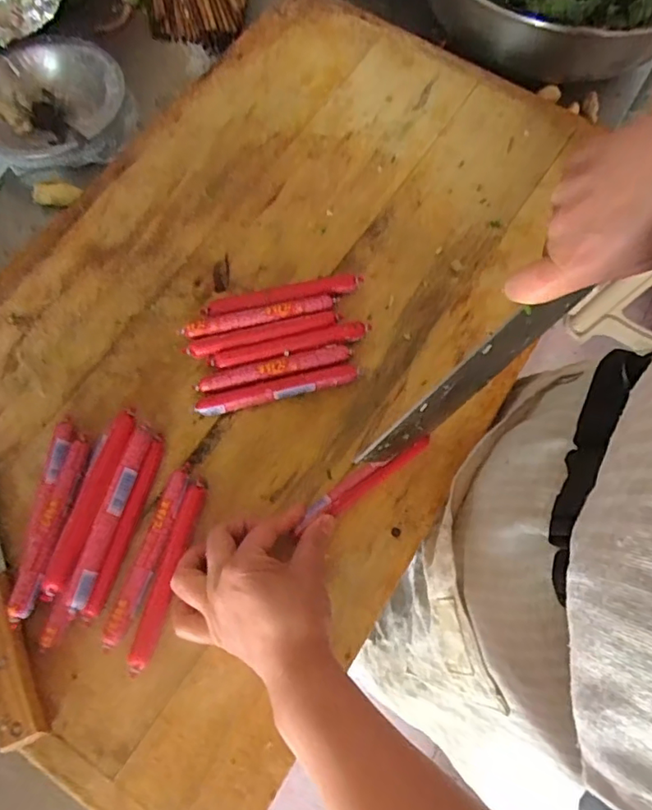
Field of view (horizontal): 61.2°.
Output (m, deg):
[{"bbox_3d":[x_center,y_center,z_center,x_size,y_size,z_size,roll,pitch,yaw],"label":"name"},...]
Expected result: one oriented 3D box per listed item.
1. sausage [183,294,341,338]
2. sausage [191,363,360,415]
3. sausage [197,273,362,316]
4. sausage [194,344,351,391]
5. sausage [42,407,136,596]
[{"bbox_3d":[-0.058,-0.077,0.491,0.135,0.022,0.019,-12,71,-7],"label":"sausage"},{"bbox_3d":[-0.040,-0.011,0.469,0.139,0.016,0.016,-14,72,-7],"label":"sausage"},{"bbox_3d":[-0.038,-0.097,0.500,0.143,0.018,0.020,-12,71,-7],"label":"sausage"},{"bbox_3d":[-0.044,-0.029,0.474,0.131,0.016,0.016,-13,71,-7],"label":"sausage"},{"bbox_3d":[-0.177,0.072,0.424,0.020,0.022,0.142,15,70,3],"label":"sausage"}]

